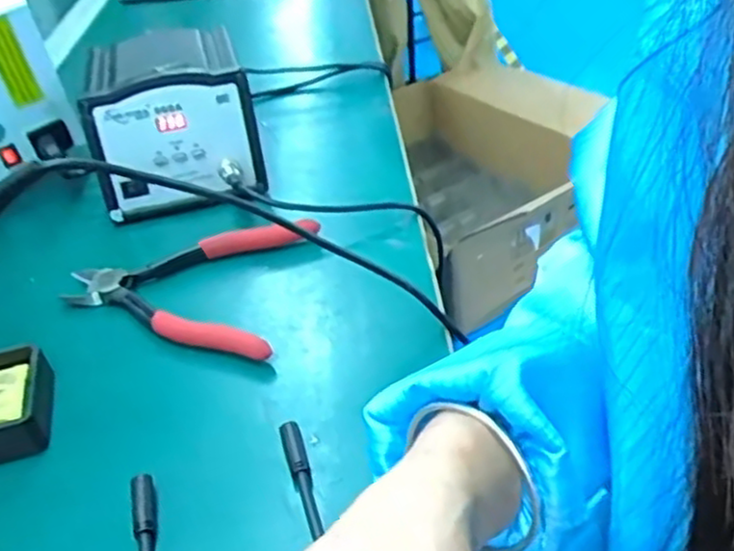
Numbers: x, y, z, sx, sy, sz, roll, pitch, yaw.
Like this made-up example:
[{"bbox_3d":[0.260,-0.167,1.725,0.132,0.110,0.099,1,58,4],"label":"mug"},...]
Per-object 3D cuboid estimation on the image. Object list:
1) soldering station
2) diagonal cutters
[{"bbox_3d":[-0.168,-0.144,0.647,0.129,0.106,0.202,-12,36,-6],"label":"soldering station"},{"bbox_3d":[-0.126,0.003,0.514,0.160,0.018,0.138,2,37,12],"label":"diagonal cutters"}]

